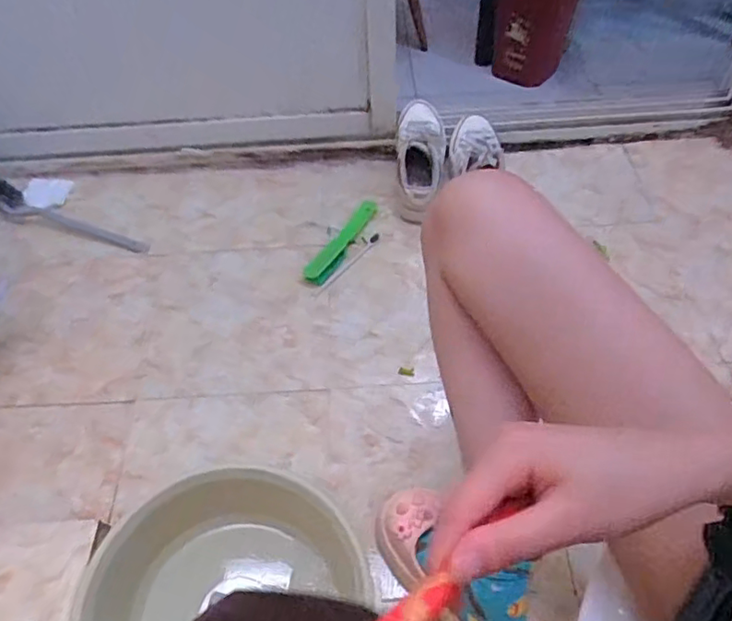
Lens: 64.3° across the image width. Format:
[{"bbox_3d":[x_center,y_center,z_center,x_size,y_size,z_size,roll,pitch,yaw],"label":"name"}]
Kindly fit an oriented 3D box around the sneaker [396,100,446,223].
[{"bbox_3d":[0.100,-0.291,1.068,0.084,0.089,0.240,6,76,3],"label":"sneaker"}]

